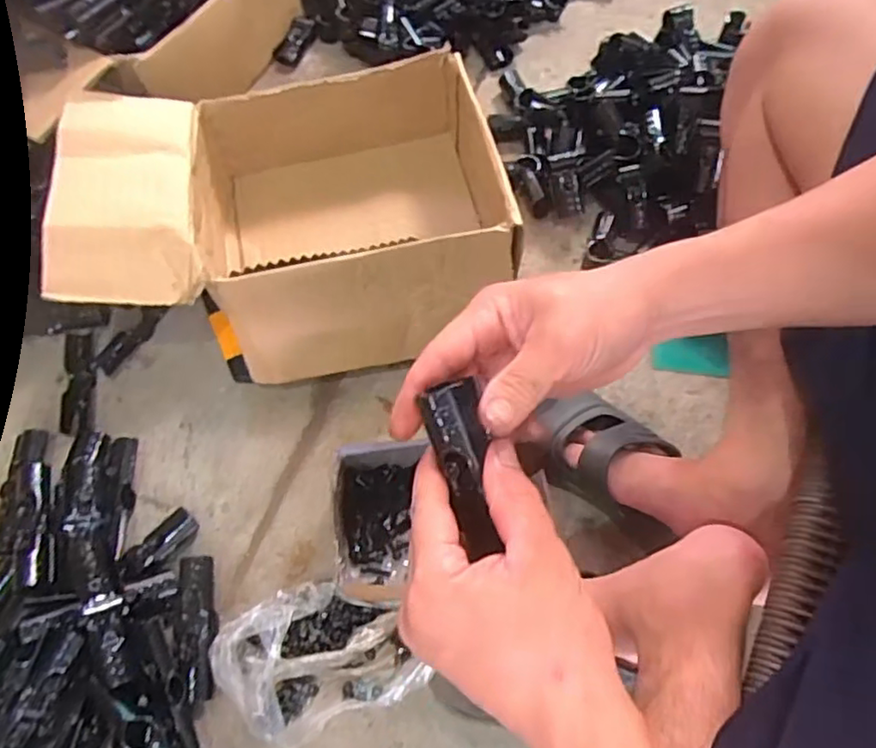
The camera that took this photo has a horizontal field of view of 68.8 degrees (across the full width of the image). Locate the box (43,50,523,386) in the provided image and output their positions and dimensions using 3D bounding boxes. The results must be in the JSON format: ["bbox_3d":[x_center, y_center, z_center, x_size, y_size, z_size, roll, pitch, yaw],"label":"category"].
[{"bbox_3d":[-0.163,-0.162,0.757,0.459,0.192,0.332,-10,65,-3],"label":"box"}]

